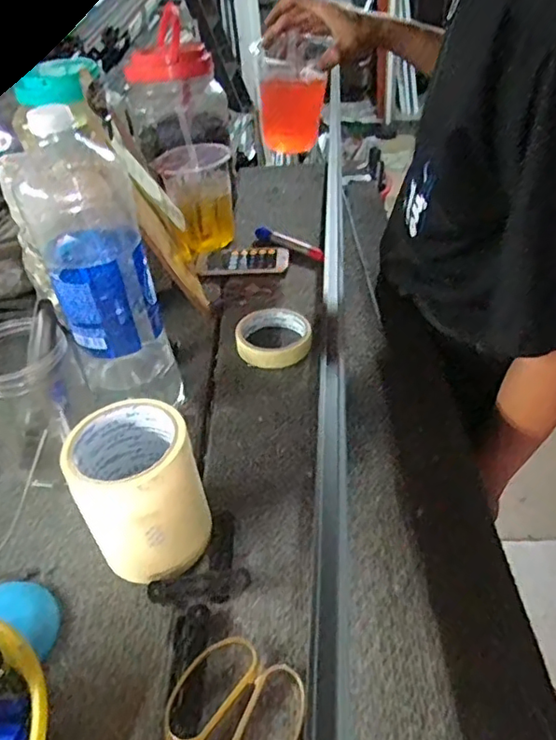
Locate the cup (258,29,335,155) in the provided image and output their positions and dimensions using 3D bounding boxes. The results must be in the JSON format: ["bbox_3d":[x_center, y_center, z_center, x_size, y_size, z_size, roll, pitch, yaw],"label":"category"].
[{"bbox_3d":[0.020,-0.411,0.861,0.090,0.143,0.104,-5,39,0],"label":"cup"}]

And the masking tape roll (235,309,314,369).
[{"bbox_3d":[-0.005,-0.037,0.698,0.087,0.031,0.098,-3,39,3],"label":"masking tape roll"}]

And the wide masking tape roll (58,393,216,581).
[{"bbox_3d":[-0.111,0.100,0.469,0.091,0.122,0.092,-3,39,2],"label":"wide masking tape roll"}]

